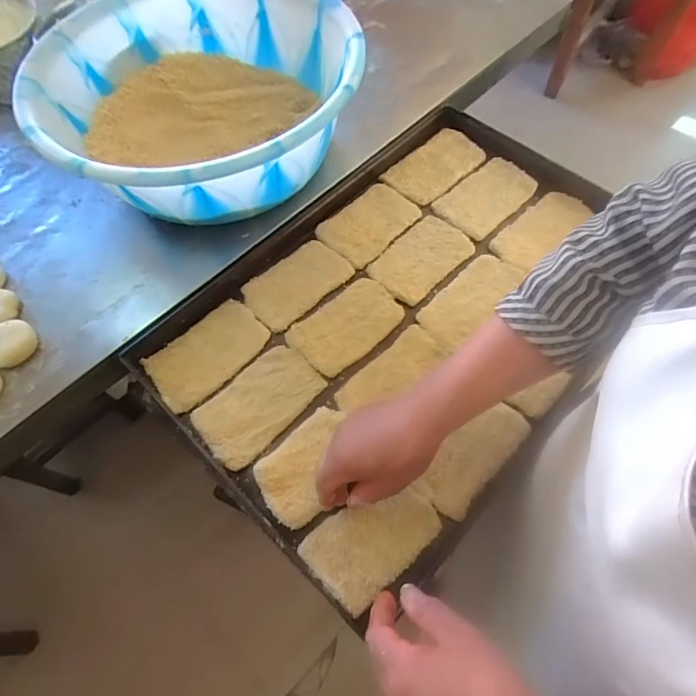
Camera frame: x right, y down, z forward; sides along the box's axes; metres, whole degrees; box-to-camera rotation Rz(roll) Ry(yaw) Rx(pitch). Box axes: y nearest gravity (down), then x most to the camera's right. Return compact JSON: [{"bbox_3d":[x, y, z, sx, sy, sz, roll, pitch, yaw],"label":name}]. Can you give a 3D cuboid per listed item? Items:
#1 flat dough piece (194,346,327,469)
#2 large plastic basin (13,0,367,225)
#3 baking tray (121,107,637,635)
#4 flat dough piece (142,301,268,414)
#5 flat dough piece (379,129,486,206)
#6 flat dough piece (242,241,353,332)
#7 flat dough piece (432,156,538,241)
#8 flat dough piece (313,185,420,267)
[{"bbox_3d":[-0.102,0.064,0.520,0.146,0.012,0.086,-41,69,-17],"label":"flat dough piece"},{"bbox_3d":[-0.186,-0.320,0.589,0.386,0.175,0.387,-1,64,1],"label":"large plastic basin"},{"bbox_3d":[0.076,-0.053,0.562,0.403,0.049,0.589,41,71,14],"label":"baking tray"},{"bbox_3d":[-0.173,0.006,0.551,0.145,0.009,0.082,-41,70,-17],"label":"flat dough piece"},{"bbox_3d":[0.130,-0.273,0.667,0.143,0.017,0.086,-41,69,-17],"label":"flat dough piece"},{"bbox_3d":[-0.069,-0.087,0.591,0.139,0.009,0.082,-40,69,-16],"label":"flat dough piece"},{"bbox_3d":[0.199,-0.218,0.639,0.138,0.019,0.086,-40,69,-16],"label":"flat dough piece"},{"bbox_3d":[0.035,-0.177,0.626,0.138,0.015,0.087,-38,69,-16],"label":"flat dough piece"}]

